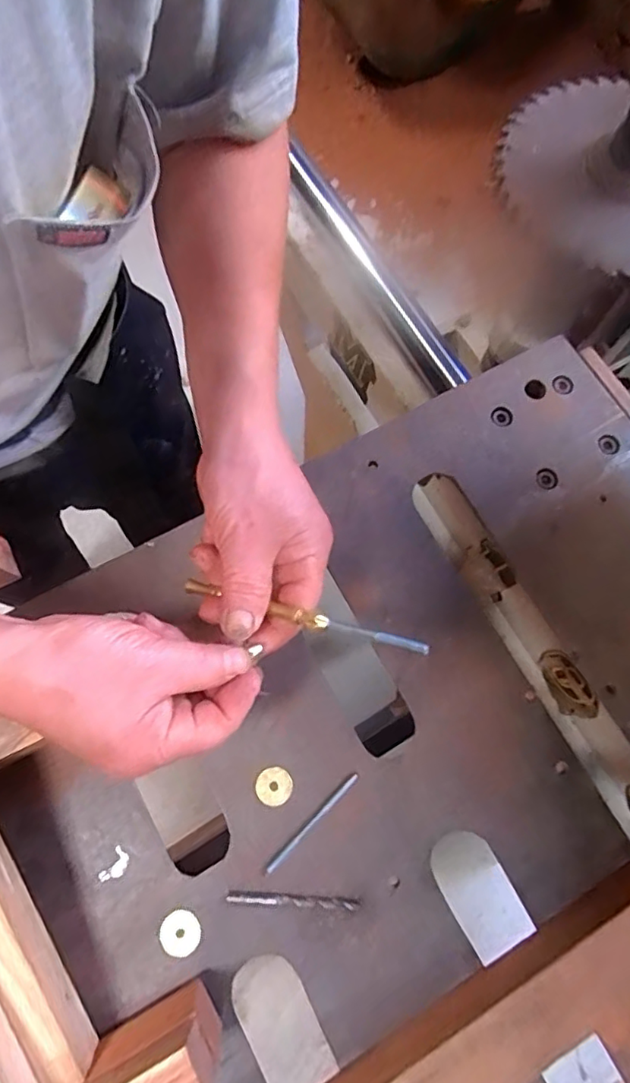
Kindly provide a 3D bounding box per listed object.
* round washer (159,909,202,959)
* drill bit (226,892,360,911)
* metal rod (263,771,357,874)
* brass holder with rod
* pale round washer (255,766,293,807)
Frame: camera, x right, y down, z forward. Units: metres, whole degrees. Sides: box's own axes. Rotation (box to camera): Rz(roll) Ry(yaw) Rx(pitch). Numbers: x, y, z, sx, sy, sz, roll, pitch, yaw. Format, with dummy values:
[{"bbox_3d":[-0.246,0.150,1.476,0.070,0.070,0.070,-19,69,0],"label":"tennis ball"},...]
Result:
[{"bbox_3d":[-0.086,0.250,0.358,0.025,0.004,0.026,0,73,-1],"label":"round washer"},{"bbox_3d":[-0.014,0.232,0.363,0.084,0.004,0.007,4,73,0],"label":"drill bit"},{"bbox_3d":[-0.002,0.190,0.377,0.084,0.004,0.006,-43,78,-13],"label":"metal rod"},{"bbox_3d":[-0.011,0.041,0.313,0.150,0.005,0.010,12,72,23],"label":"brass holder with rod"},{"bbox_3d":[-0.028,0.168,0.385,0.025,0.004,0.025,0,73,-1],"label":"pale round washer"}]

